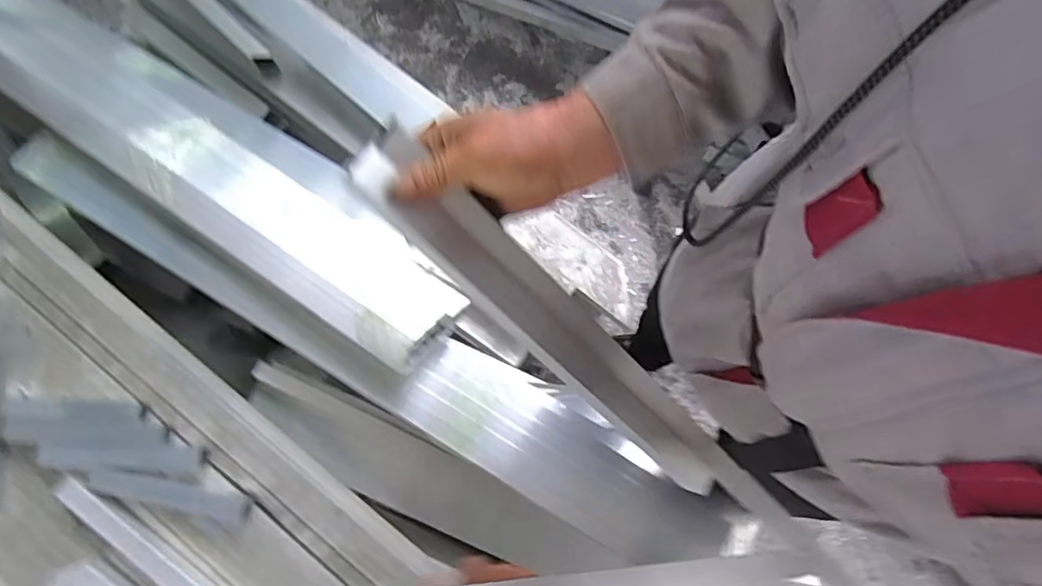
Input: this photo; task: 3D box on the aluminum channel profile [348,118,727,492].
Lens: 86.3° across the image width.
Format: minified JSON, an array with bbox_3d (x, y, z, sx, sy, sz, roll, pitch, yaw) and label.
[{"bbox_3d":[0.039,0.035,0.447,0.409,0.028,0.055,44,79,-25],"label":"aluminum channel profile"}]

